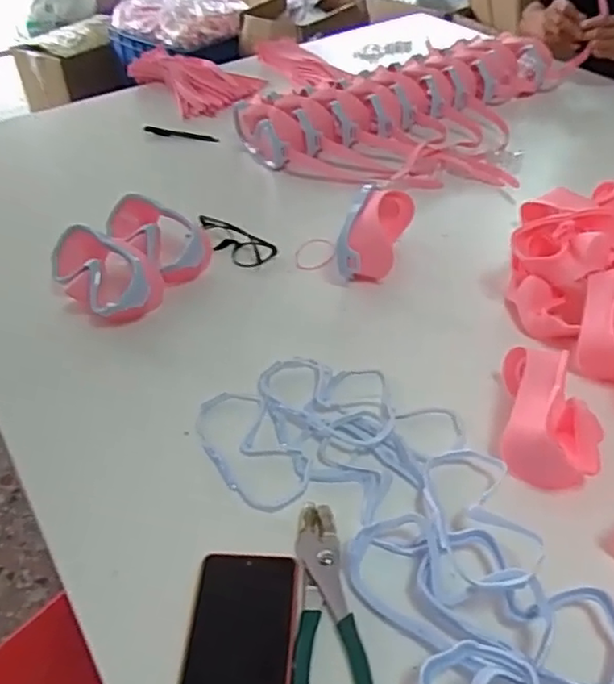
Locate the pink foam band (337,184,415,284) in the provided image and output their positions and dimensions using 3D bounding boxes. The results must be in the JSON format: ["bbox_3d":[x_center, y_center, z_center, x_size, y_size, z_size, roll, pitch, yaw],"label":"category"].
[{"bbox_3d":[0.085,-0.131,0.783,0.072,0.080,0.134,10,44,12],"label":"pink foam band"}]

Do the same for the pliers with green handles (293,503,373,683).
[{"bbox_3d":[0.017,0.209,0.465,0.053,0.009,0.201,-2,43,-1],"label":"pliers with green handles"}]

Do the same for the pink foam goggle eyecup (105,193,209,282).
[{"bbox_3d":[-0.184,-0.129,0.798,0.141,0.068,0.084,34,53,32],"label":"pink foam goggle eyecup"}]

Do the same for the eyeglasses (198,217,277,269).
[{"bbox_3d":[-0.097,-0.135,0.833,0.055,0.025,0.124,-30,50,-27],"label":"eyeglasses"}]

